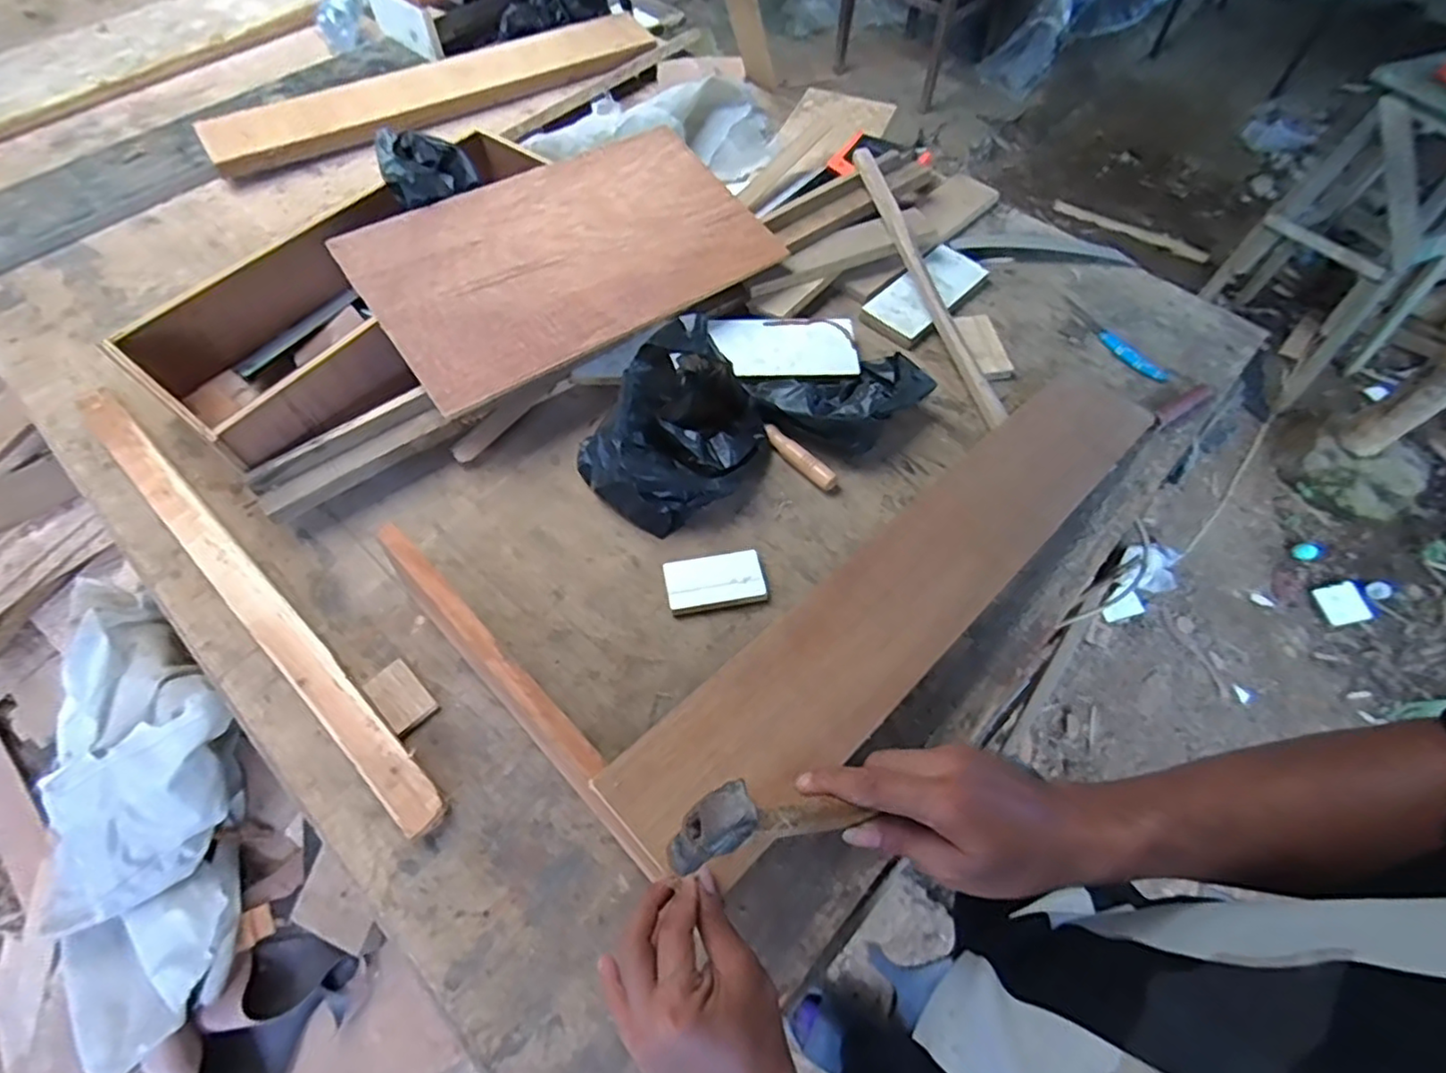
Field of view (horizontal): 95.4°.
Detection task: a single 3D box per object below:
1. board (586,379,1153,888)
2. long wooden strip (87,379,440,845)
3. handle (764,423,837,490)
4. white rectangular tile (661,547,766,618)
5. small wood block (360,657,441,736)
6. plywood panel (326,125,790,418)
[{"bbox_3d":[0.222,0.021,0.664,0.761,0.028,0.126,-34,66,-30],"label":"board"},{"bbox_3d":[-0.509,0.043,0.688,0.695,0.025,0.043,38,67,19],"label":"long wooden strip"},{"bbox_3d":[0.090,-0.096,0.783,0.021,0.021,0.108,-39,68,-20],"label":"handle"},{"bbox_3d":[-0.008,0.049,0.701,0.104,0.017,0.059,-9,61,-6],"label":"white rectangular tile"},{"bbox_3d":[-0.312,0.154,0.635,0.068,0.012,0.043,40,67,20],"label":"small wood block"},{"bbox_3d":[-0.187,-0.360,0.817,0.477,0.016,0.295,-33,74,-22],"label":"plywood panel"}]

